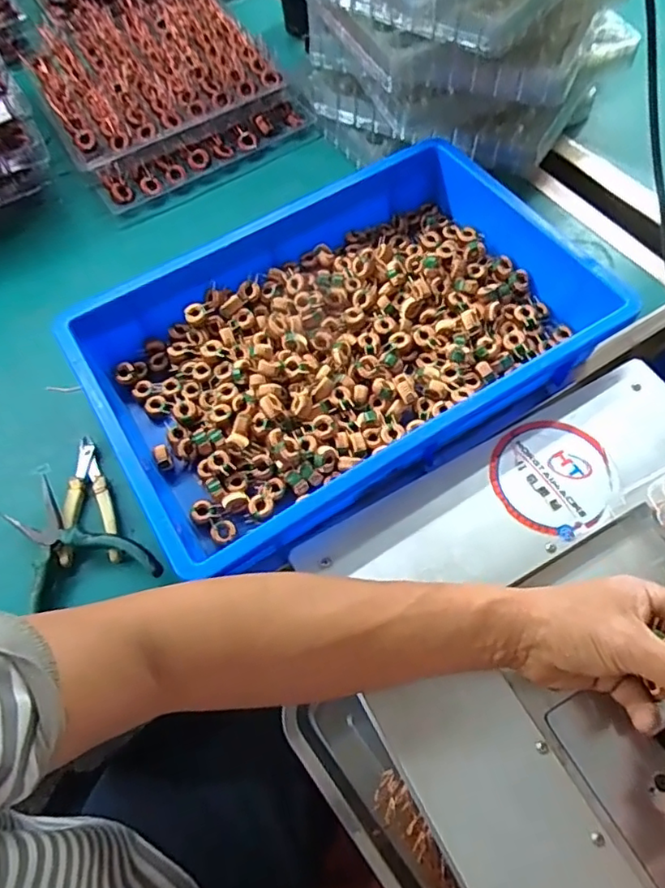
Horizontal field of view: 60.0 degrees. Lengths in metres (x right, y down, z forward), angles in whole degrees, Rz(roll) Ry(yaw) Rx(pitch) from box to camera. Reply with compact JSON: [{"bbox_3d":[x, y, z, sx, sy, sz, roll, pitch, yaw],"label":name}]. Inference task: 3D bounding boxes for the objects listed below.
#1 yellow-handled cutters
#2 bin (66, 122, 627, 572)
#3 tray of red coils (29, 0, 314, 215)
[{"bbox_3d":[-0.217,0.049,0.514,0.049,0.018,0.121,-11,63,-3],"label":"yellow-handled cutters"},{"bbox_3d":[0.014,-0.101,0.537,0.429,0.078,0.288,-32,66,-13],"label":"bin"},{"bbox_3d":[-0.240,-0.488,0.769,0.281,0.060,0.350,-29,65,-11],"label":"tray of red coils"}]

